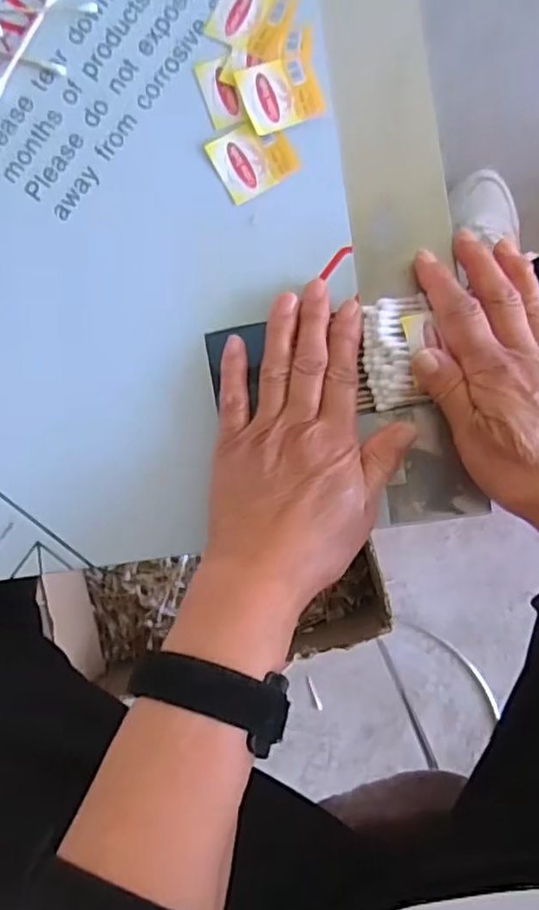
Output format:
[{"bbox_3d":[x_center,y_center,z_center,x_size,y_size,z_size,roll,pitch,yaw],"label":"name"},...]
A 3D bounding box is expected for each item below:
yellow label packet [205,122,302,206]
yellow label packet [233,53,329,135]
[{"bbox_3d":[-0.010,-0.171,0.376,0.044,0.004,0.038,-30,88,2],"label":"yellow label packet"},{"bbox_3d":[0.007,-0.207,0.374,0.045,0.004,0.039,-17,88,2],"label":"yellow label packet"}]

